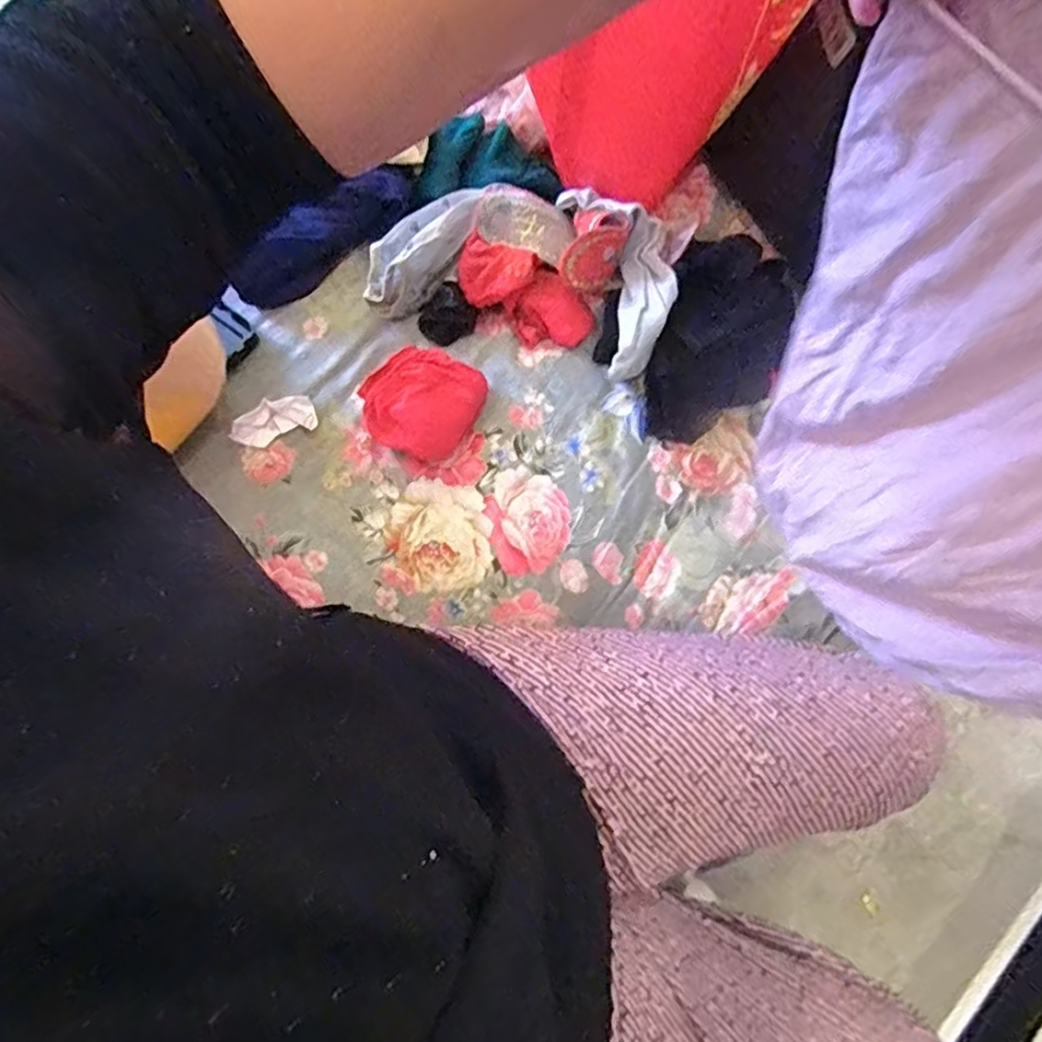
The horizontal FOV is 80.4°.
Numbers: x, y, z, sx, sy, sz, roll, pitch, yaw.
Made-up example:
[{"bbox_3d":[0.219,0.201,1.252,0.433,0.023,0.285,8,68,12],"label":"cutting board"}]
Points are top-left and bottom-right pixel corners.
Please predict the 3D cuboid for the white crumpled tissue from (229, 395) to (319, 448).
[{"bbox_3d":[-0.231,-0.095,0.572,0.078,0.013,0.039,-17,73,-3],"label":"white crumpled tissue"}]

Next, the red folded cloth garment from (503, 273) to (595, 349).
[{"bbox_3d":[0.029,-0.191,0.570,0.067,0.039,0.066,-34,75,-8],"label":"red folded cloth garment"}]

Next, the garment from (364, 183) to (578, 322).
[{"bbox_3d":[-0.052,-0.255,0.585,0.190,0.070,0.076,-14,73,-3],"label":"garment"}]

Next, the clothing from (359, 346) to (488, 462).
[{"bbox_3d":[-0.087,-0.106,0.555,0.105,0.047,0.087,-43,76,-11],"label":"clothing"}]

